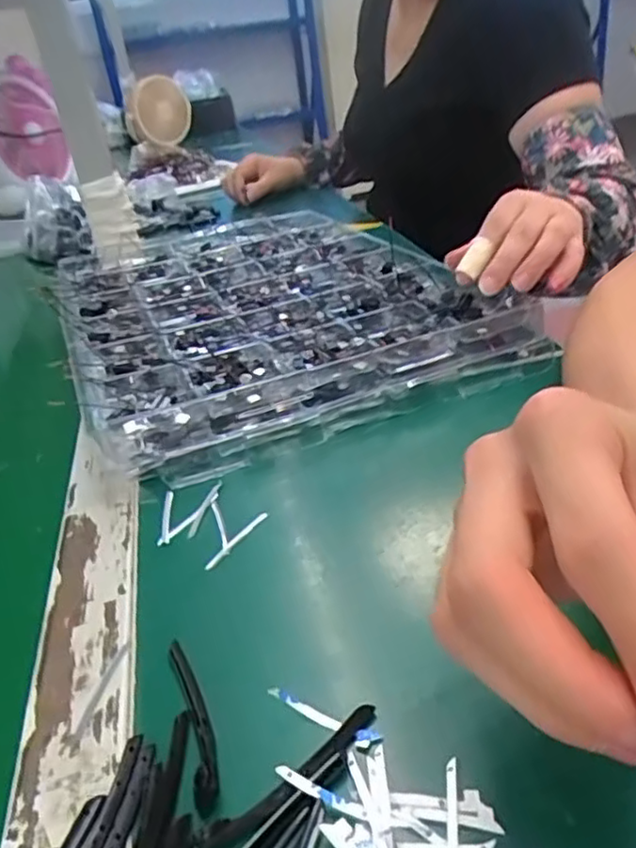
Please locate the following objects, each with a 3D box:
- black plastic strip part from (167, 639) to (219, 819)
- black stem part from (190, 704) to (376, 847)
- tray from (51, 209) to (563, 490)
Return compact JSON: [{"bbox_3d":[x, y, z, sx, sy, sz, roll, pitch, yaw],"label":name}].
[{"bbox_3d":[-0.046,0.104,0.241,0.010,0.008,0.074,-15,31,-13],"label":"black plastic strip part"},{"bbox_3d":[-0.008,0.115,0.216,0.072,0.004,0.011,-25,35,-28],"label":"black stem part"},{"bbox_3d":[-0.060,-0.105,0.578,0.302,0.036,0.439,-17,32,-16],"label":"tray"}]

